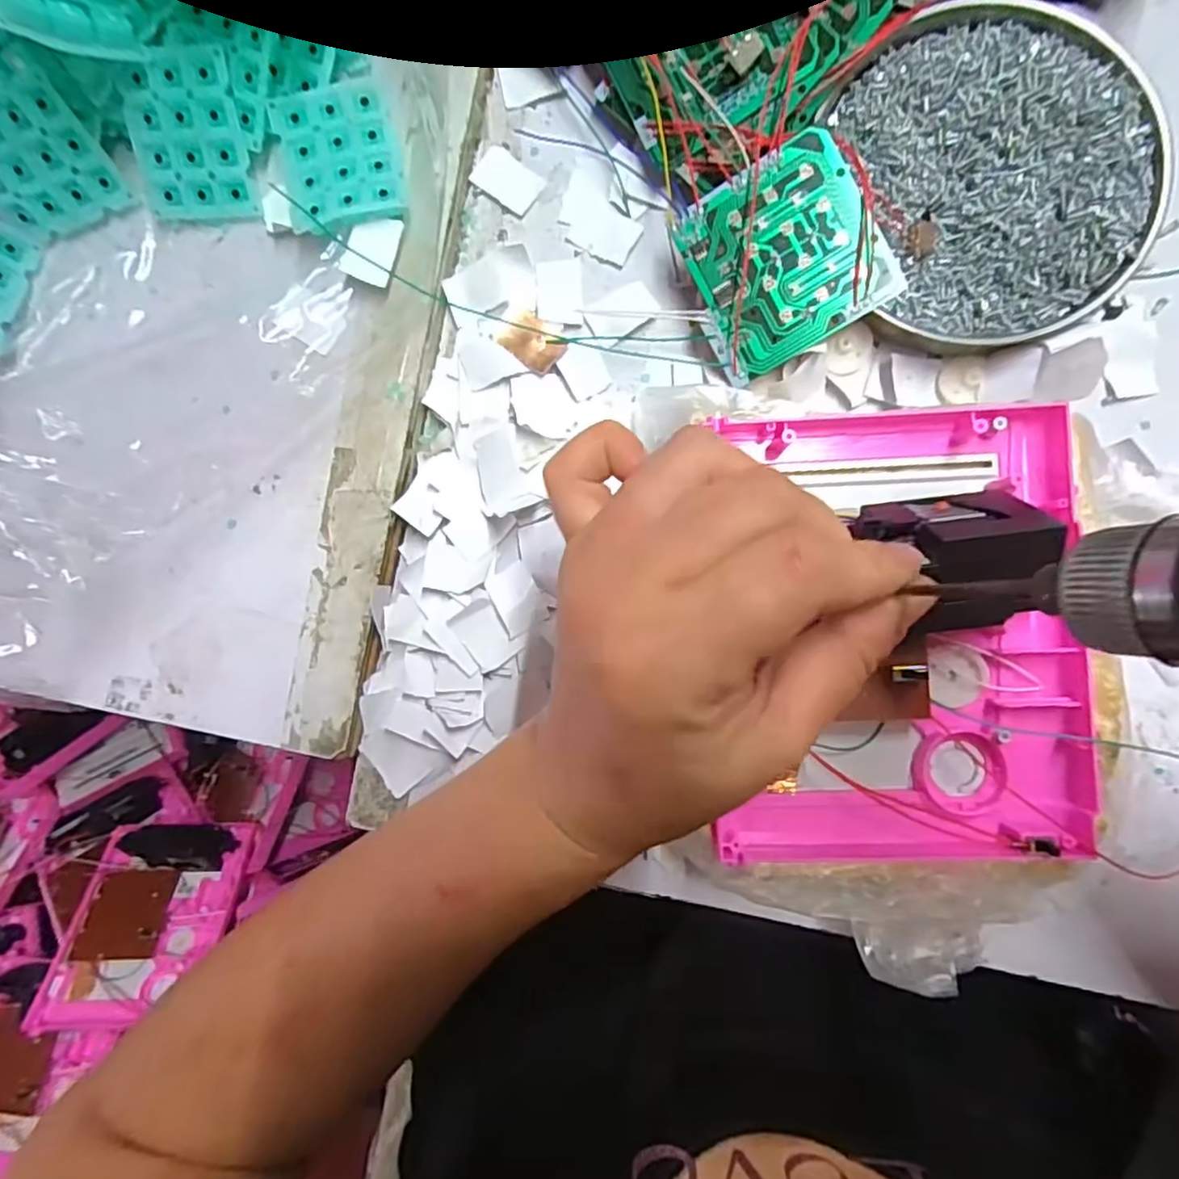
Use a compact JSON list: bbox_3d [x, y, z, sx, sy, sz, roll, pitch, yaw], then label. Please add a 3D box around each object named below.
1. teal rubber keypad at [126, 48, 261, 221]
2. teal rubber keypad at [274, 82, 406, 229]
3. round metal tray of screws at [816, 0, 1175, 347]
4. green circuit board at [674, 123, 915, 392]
[{"bbox_3d":[-0.171,-0.191,0.276,0.049,0.004,0.059,0,119,2],"label":"teal rubber keypad"},{"bbox_3d":[-0.106,-0.183,0.276,0.048,0.011,0.057,-14,88,4],"label":"teal rubber keypad"},{"bbox_3d":[0.163,-0.169,0.264,0.116,0.026,0.131,-19,87,4],"label":"round metal tray of screws"},{"bbox_3d":[0.075,-0.131,0.258,0.073,0.004,0.070,-29,93,15],"label":"green circuit board"}]

